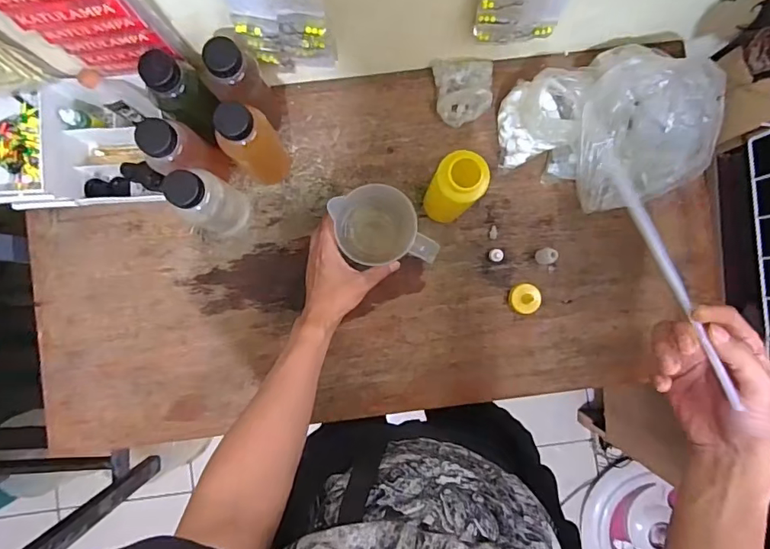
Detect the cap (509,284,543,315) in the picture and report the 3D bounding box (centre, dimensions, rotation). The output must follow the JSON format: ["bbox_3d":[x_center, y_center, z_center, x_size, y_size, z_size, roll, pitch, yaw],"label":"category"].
[{"bbox_3d":[0.205,0.035,0.695,0.046,0.025,0.043,0,88,-1],"label":"cap"}]

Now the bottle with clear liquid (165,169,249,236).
[{"bbox_3d":[-0.215,-0.090,0.608,0.050,0.188,0.064,30,88,0],"label":"bottle with clear liquid"}]

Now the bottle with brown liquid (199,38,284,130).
[{"bbox_3d":[-0.175,-0.228,0.615,0.055,0.187,0.056,11,88,-1],"label":"bottle with brown liquid"}]

